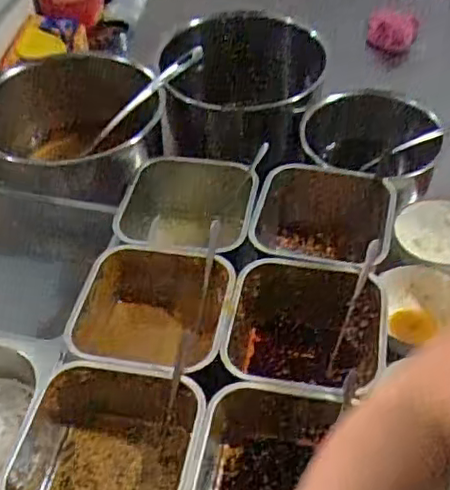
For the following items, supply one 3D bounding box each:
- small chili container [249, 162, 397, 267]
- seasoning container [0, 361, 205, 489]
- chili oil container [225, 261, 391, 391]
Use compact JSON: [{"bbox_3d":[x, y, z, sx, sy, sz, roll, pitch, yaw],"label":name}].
[{"bbox_3d":[0.121,-0.003,0.818,0.177,0.123,0.165,7,47,9],"label":"small chili container"},{"bbox_3d":[-0.104,0.199,0.601,0.157,0.089,0.160,7,47,9],"label":"seasoning container"},{"bbox_3d":[0.087,0.107,0.700,0.163,0.129,0.168,8,47,10],"label":"chili oil container"}]

